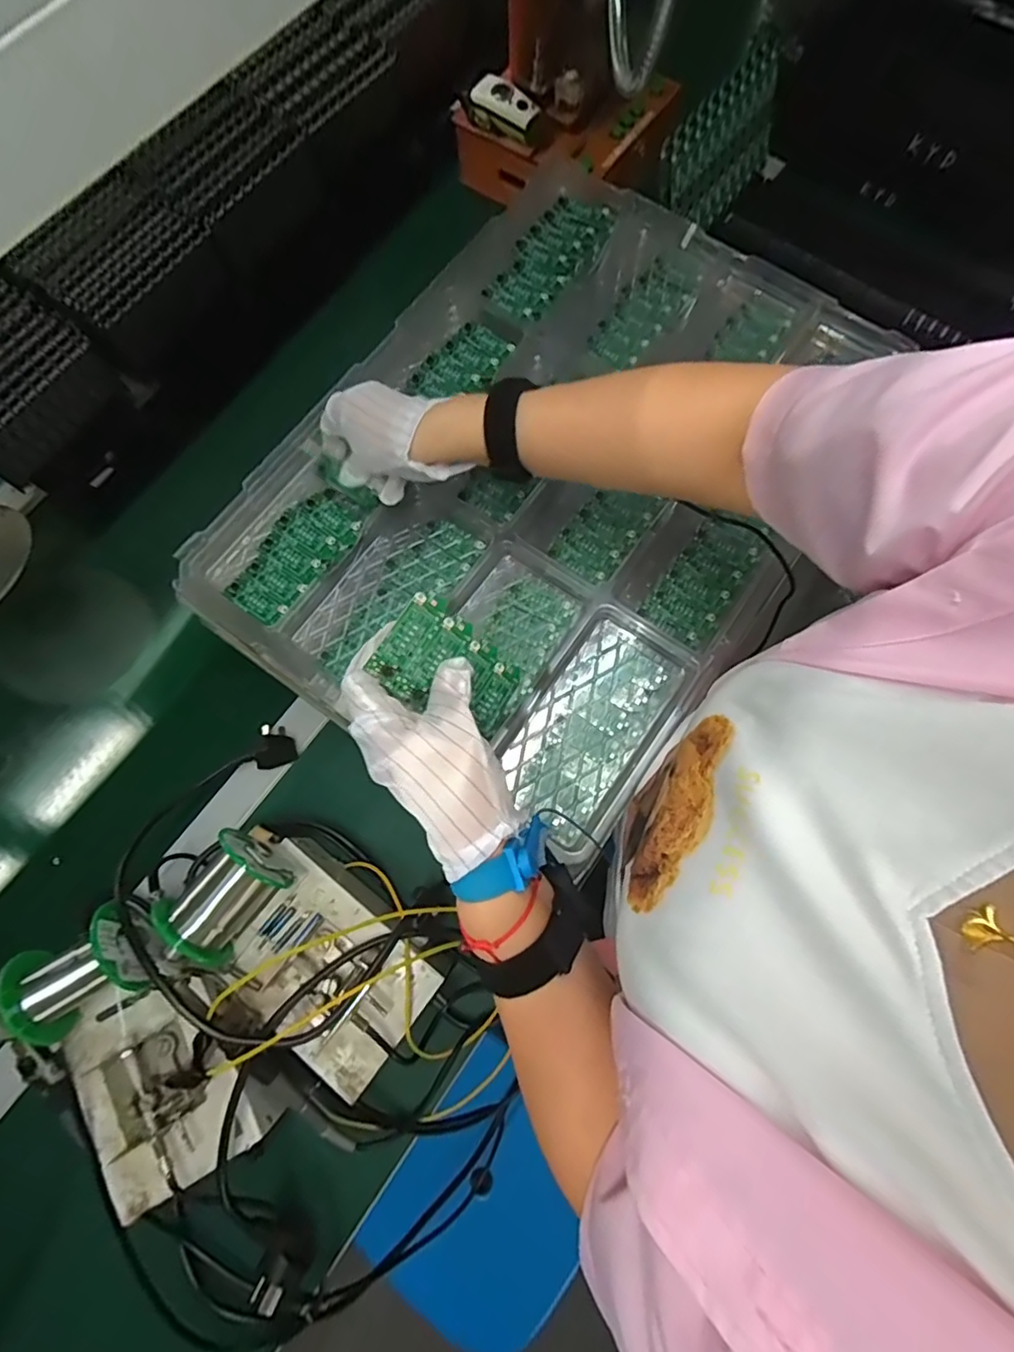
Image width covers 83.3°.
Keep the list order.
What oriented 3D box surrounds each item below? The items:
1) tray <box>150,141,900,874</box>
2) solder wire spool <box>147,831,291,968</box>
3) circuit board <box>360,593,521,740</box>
[{"bbox_3d":[0.050,-0.175,0.487,0.417,0.037,0.548,35,78,9],"label":"tray"},{"bbox_3d":[-0.216,0.170,0.444,0.066,0.066,0.089,38,79,10],"label":"solder wire spool"},{"bbox_3d":[-0.031,-0.004,0.341,0.090,0.004,0.055,37,77,-33],"label":"circuit board"}]

